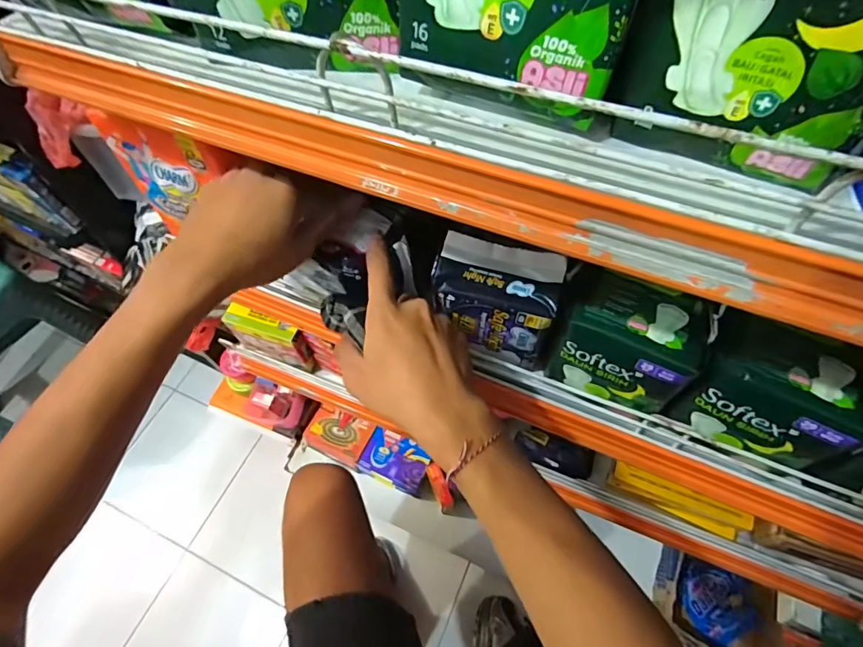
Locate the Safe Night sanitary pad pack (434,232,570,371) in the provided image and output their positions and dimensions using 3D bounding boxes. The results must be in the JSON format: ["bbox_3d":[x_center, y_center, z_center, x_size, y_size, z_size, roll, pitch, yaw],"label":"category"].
[{"bbox_3d":[0.054,-0.014,0.382,0.093,0.107,0.049,11,60,10],"label":"Safe Night sanitary pad pack"}]

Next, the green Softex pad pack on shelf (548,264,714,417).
[{"bbox_3d":[0.157,0.017,0.369,0.097,0.091,0.067,20,62,14],"label":"green Softex pad pack on shelf"}]

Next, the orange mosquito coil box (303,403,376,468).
[{"bbox_3d":[-0.202,0.238,0.975,0.137,0.031,0.095,20,62,15],"label":"orange mosquito coil box"}]

